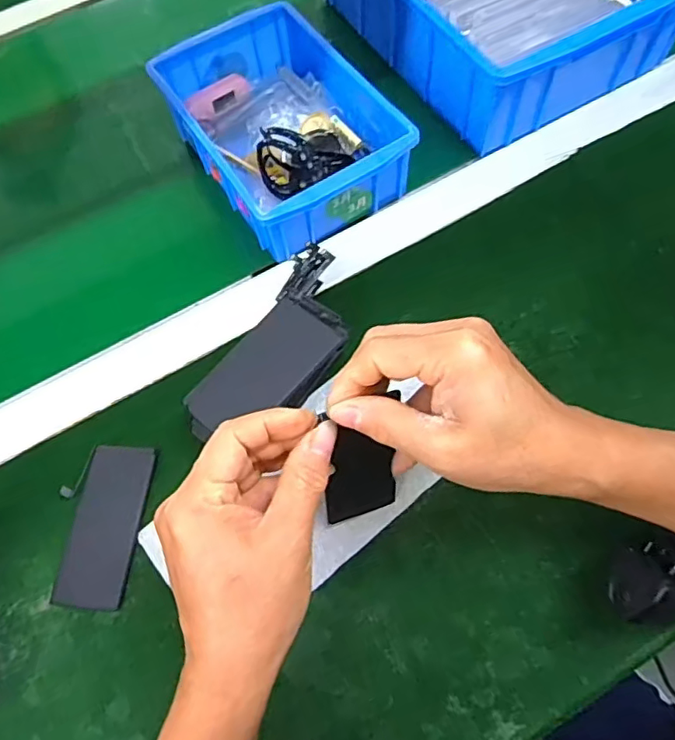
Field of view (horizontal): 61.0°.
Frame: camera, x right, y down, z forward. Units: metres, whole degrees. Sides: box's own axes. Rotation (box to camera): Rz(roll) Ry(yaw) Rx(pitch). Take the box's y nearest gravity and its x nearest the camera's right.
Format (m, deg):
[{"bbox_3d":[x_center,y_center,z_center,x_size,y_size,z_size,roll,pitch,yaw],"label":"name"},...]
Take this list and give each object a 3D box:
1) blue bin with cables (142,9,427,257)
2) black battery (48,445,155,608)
[{"bbox_3d":[-0.045,-0.197,0.469,0.136,0.068,0.205,-31,66,-10],"label":"blue bin with cables"},{"bbox_3d":[-0.148,0.097,0.361,0.050,0.006,0.099,2,65,6],"label":"black battery"}]

